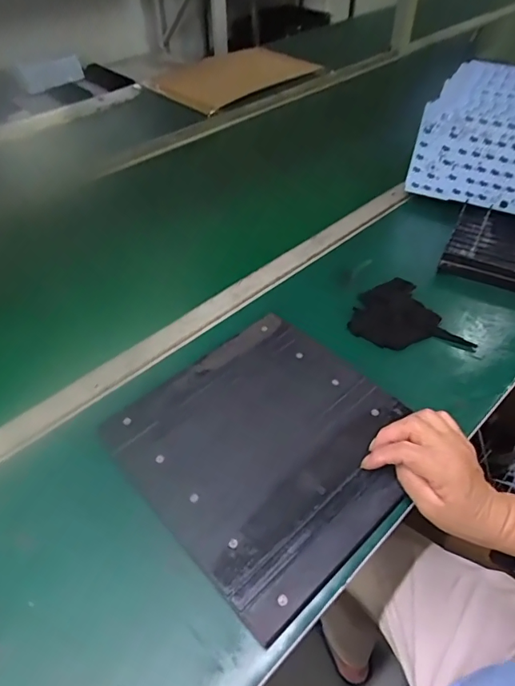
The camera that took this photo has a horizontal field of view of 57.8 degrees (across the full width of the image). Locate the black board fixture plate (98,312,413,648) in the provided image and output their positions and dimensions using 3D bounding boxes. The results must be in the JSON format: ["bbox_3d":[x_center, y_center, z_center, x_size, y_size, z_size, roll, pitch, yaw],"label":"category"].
[{"bbox_3d":[0.012,0.090,0.453,0.243,0.016,0.245,-36,55,-26],"label":"black board fixture plate"}]

